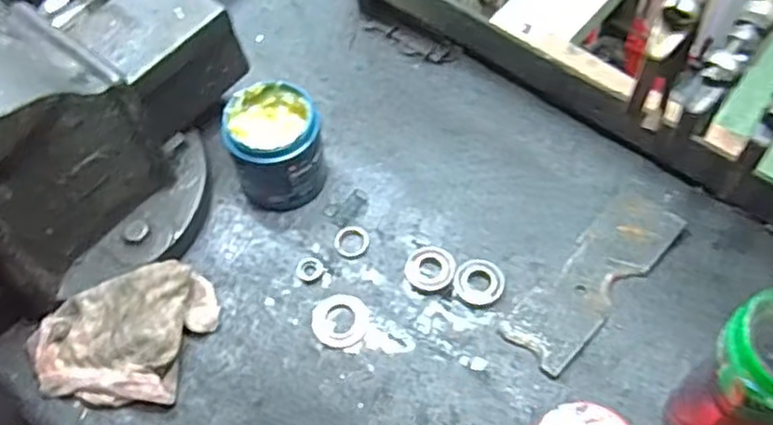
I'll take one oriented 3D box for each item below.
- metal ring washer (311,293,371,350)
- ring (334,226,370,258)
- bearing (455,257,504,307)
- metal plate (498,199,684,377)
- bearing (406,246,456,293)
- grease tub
[{"bbox_3d":[-0.043,0.102,0.685,0.054,0.006,0.051,-2,59,3],"label":"metal ring washer"},{"bbox_3d":[-0.035,0.029,0.724,0.032,0.009,0.032,-2,59,3],"label":"ring"},{"bbox_3d":[0.089,0.067,0.695,0.045,0.009,0.045,-2,59,3],"label":"bearing"},{"bbox_3d":[0.199,0.061,0.693,0.068,0.011,0.202,39,71,23],"label":"metal plate"},{"bbox_3d":[0.043,0.055,0.705,0.046,0.010,0.046,-2,59,3],"label":"bearing"},{"bbox_3d":[-0.110,-0.066,0.737,0.087,0.101,0.093,-2,59,3],"label":"grease tub"}]

